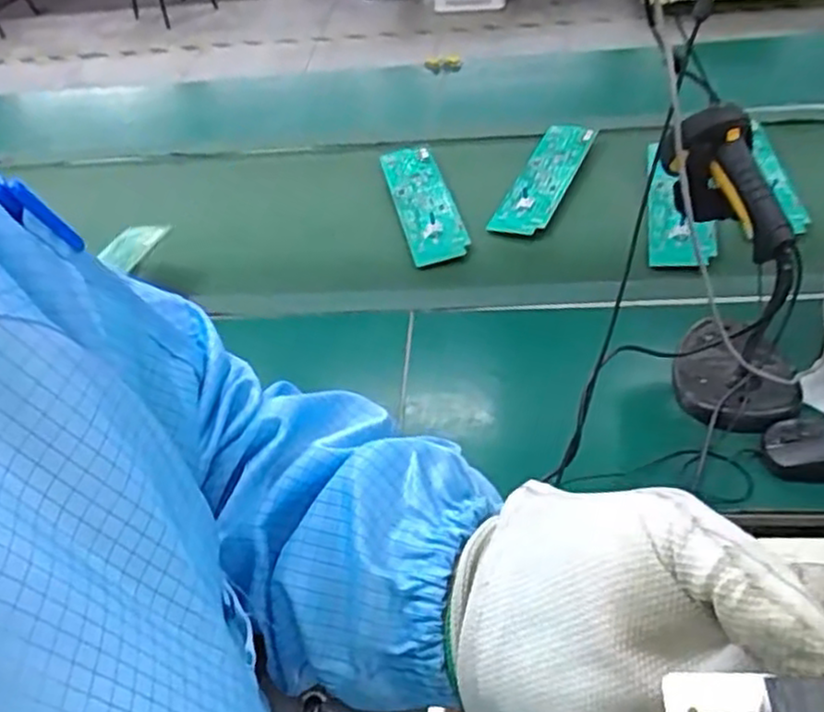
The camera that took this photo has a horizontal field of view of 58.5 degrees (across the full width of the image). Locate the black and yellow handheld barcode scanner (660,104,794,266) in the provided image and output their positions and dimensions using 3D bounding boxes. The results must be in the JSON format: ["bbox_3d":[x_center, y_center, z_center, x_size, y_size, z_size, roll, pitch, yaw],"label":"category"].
[{"bbox_3d":[0.300,-0.164,0.694,0.060,0.104,0.149,-14,44,-8],"label":"black and yellow handheld barcode scanner"}]

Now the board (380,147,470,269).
[{"bbox_3d":[0.015,-0.231,1.097,0.080,0.014,0.275,-21,49,5],"label":"board"}]

